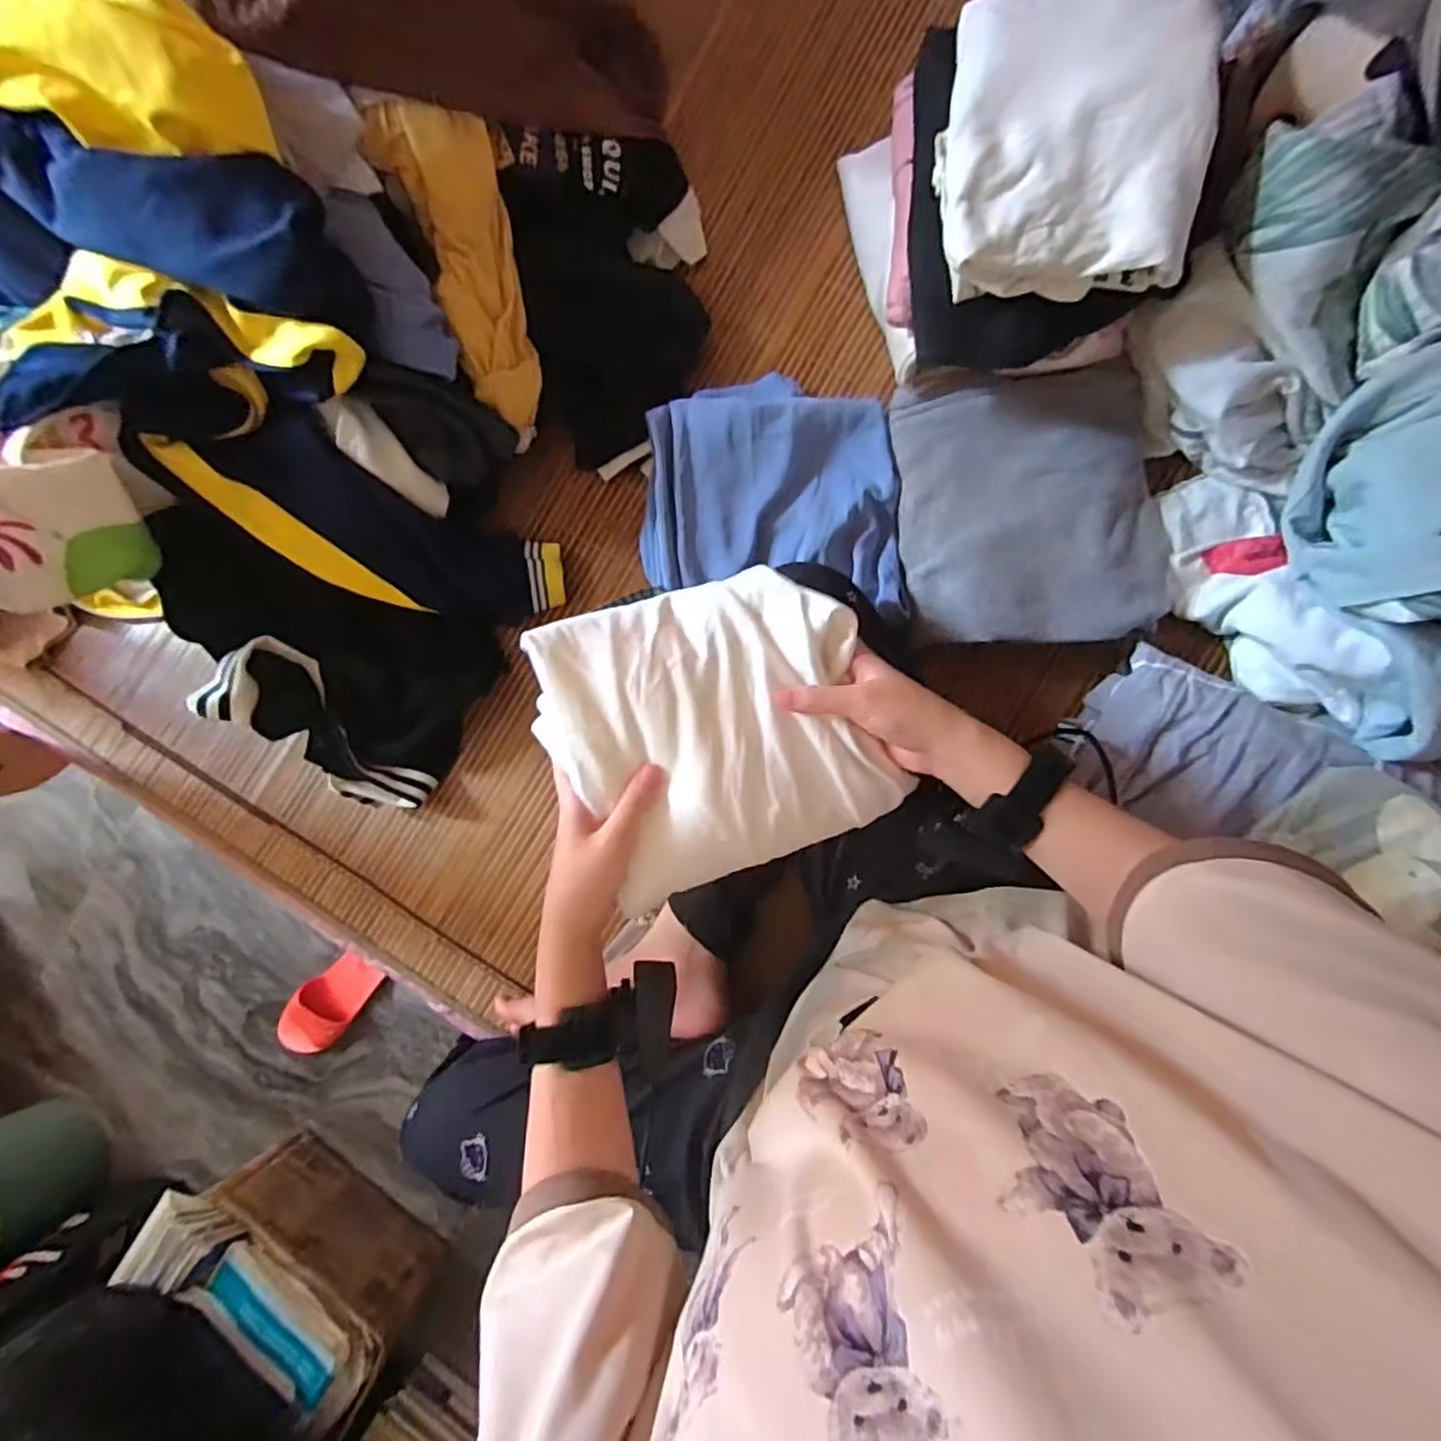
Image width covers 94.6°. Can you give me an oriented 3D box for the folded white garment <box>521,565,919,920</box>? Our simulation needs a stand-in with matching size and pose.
[{"bbox_3d":[-0.002,0.003,0.448,0.206,0.056,0.194,-20,85,5],"label":"folded white garment"}]

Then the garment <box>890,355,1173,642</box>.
[{"bbox_3d":[0.283,-0.195,0.602,0.226,0.039,0.243,-4,87,6],"label":"garment"}]

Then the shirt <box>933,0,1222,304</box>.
[{"bbox_3d":[0.256,-0.437,0.487,0.174,0.049,0.226,3,88,7],"label":"shirt"}]

